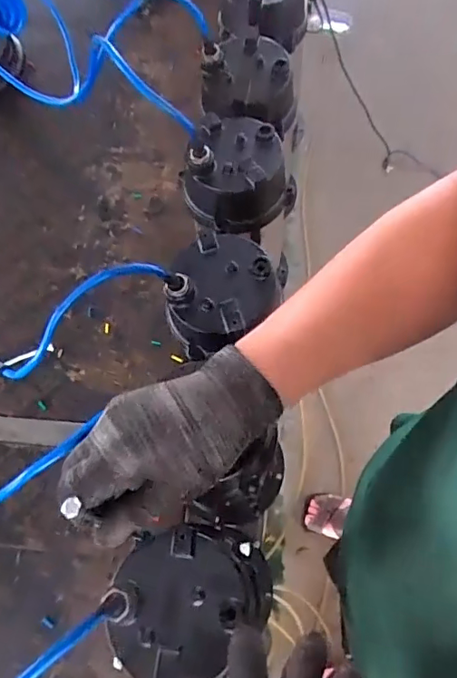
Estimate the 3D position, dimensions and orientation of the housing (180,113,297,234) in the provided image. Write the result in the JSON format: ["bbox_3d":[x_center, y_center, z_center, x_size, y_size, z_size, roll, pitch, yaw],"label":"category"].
[{"bbox_3d":[0.006,-0.188,0.597,0.113,0.105,0.112,-1,66,2],"label":"housing"}]

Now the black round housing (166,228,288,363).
[{"bbox_3d":[-0.010,-0.038,0.511,0.104,0.070,0.129,33,72,16],"label":"black round housing"}]

